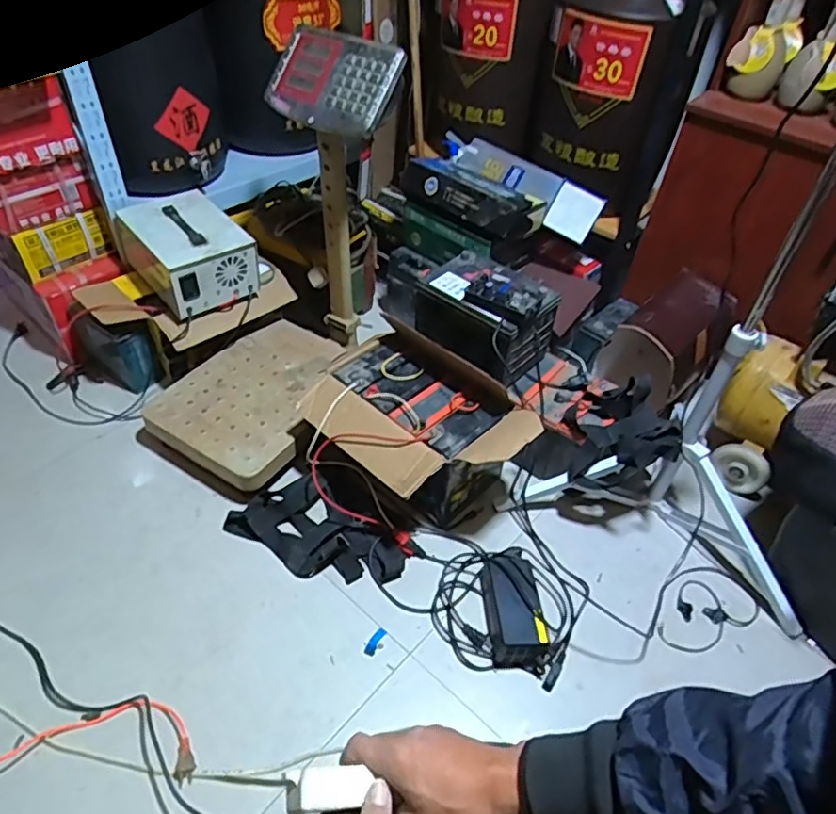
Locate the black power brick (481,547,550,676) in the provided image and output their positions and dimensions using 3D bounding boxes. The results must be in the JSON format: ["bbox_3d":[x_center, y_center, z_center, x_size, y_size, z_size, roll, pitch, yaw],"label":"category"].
[{"bbox_3d":[0.165,0.341,1.051,0.092,0.060,0.208,1,45,-4],"label":"black power brick"}]

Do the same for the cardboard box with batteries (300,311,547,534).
[{"bbox_3d":[-0.011,0.049,1.171,0.422,0.257,0.283,34,52,26],"label":"cardboard box with batteries"}]

